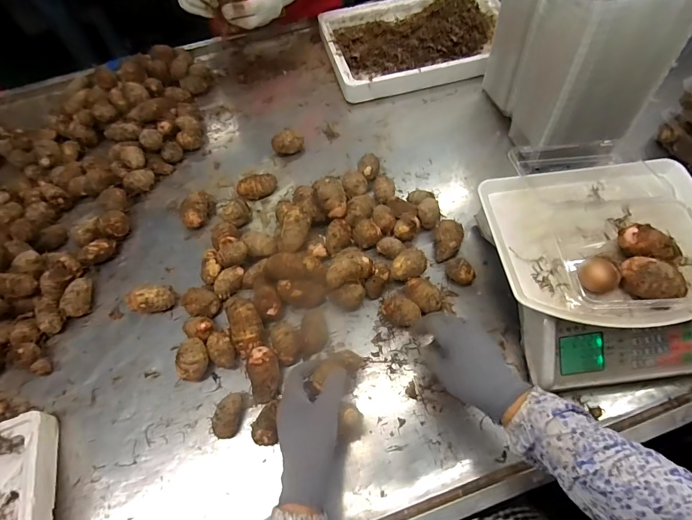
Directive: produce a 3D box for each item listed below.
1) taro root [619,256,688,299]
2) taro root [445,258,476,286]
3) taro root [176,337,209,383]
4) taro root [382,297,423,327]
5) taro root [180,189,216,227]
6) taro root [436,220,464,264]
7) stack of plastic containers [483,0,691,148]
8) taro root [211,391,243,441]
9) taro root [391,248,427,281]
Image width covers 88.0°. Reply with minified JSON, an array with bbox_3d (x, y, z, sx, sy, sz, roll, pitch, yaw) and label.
[{"bbox_3d":[0.354,0.026,0.419,0.036,0.041,0.062,-40,66,-17],"label":"taro root"},{"bbox_3d":[0.184,0.022,0.576,0.031,0.036,0.042,-33,64,-14],"label":"taro root"},{"bbox_3d":[-0.222,0.151,0.533,0.044,0.049,0.058,-16,61,-5],"label":"taro root"},{"bbox_3d":[0.084,0.080,0.544,0.060,0.039,0.041,15,63,12],"label":"taro root"},{"bbox_3d":[-0.277,-0.098,0.670,0.040,0.048,0.085,10,62,10],"label":"taro root"},{"bbox_3d":[0.171,-0.029,0.606,0.044,0.045,0.067,15,63,12],"label":"taro root"},{"bbox_3d":[0.387,-0.372,0.614,0.173,0.235,0.295,-9,61,-1],"label":"stack of plastic containers"},{"bbox_3d":[-0.159,0.212,0.487,0.029,0.036,0.055,3,61,6],"label":"taro root"},{"bbox_3d":[0.102,0.013,0.581,0.050,0.049,0.050,-2,61,3],"label":"taro root"}]

